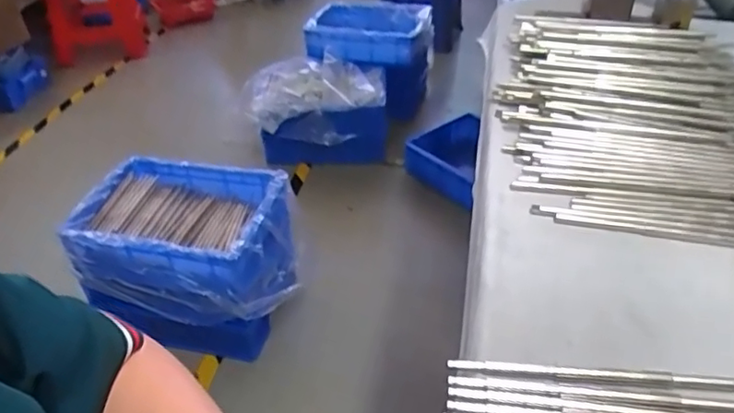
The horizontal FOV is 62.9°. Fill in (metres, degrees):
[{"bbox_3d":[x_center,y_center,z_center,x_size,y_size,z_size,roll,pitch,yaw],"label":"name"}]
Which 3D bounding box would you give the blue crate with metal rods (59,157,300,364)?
[{"bbox_3d":[-0.391,0.088,1.355,0.452,0.212,0.338,2,37,7],"label":"blue crate with metal rods"}]

